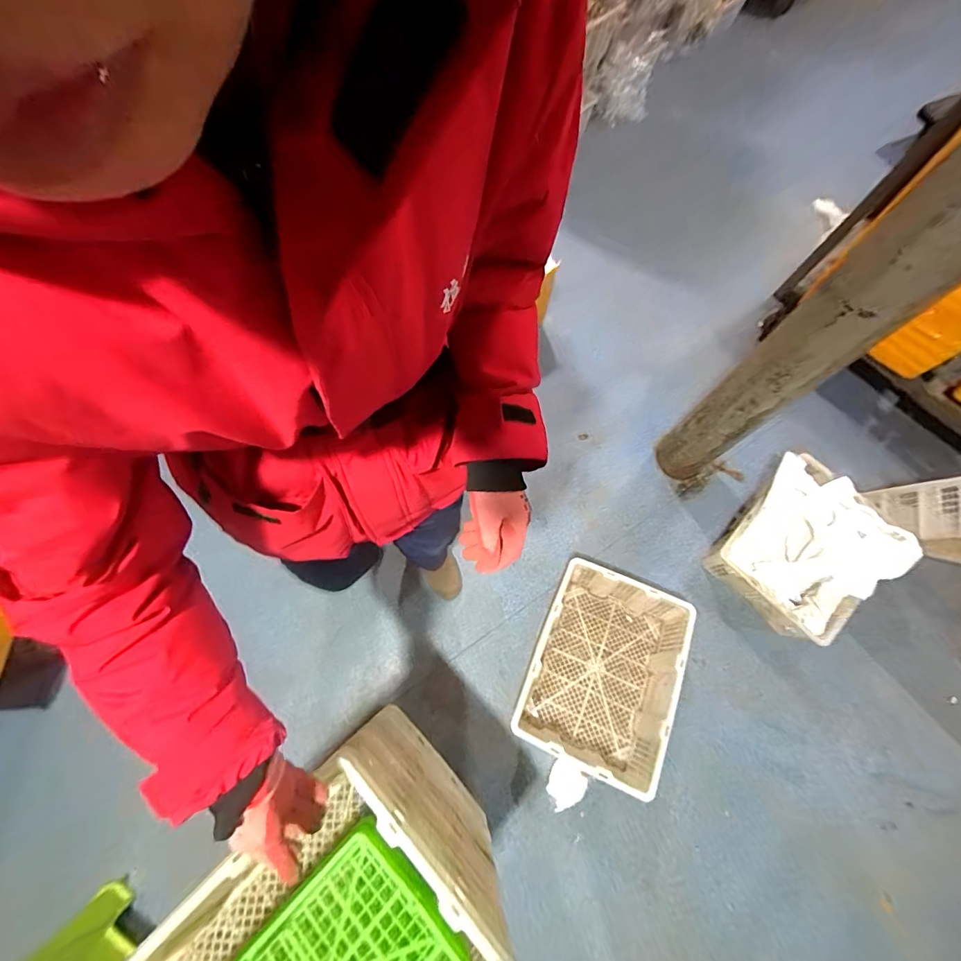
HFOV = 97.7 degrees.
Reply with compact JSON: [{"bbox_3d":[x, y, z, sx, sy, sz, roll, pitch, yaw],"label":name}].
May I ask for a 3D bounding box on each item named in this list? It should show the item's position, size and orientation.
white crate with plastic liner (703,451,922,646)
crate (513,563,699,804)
[{"bbox_3d":[0.960,0.205,1.275,0.437,0.226,0.394,-42,76,-15],"label":"white crate with plastic liner"},{"bbox_3d":[0.328,0.503,1.140,0.367,0.195,0.473,23,68,8],"label":"crate"}]

